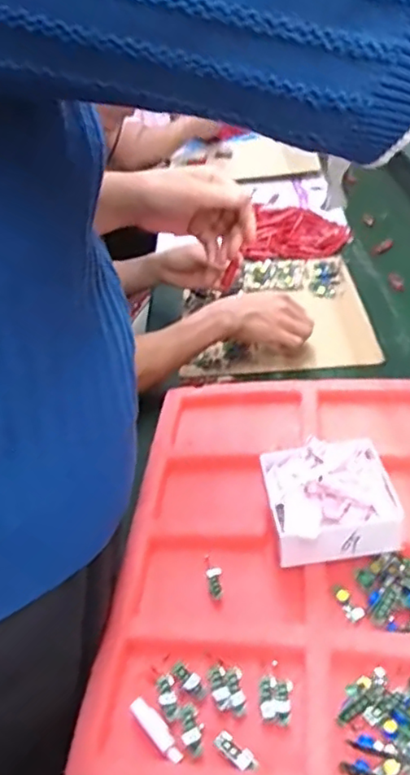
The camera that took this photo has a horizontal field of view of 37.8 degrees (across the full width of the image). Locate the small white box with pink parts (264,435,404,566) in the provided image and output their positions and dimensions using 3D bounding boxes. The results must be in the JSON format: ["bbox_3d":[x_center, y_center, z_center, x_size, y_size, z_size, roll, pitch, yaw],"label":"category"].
[{"bbox_3d":[0.116,0.102,0.559,0.111,0.074,0.108,-8,38,-3],"label":"small white box with pink parts"}]

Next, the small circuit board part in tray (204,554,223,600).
[{"bbox_3d":[0.009,0.176,0.560,0.013,0.005,0.048,-7,38,-1],"label":"small circuit board part in tray"}]

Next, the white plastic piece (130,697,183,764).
[{"bbox_3d":[-0.037,0.257,0.451,0.014,0.006,0.057,-29,43,-26],"label":"white plastic piece"}]

